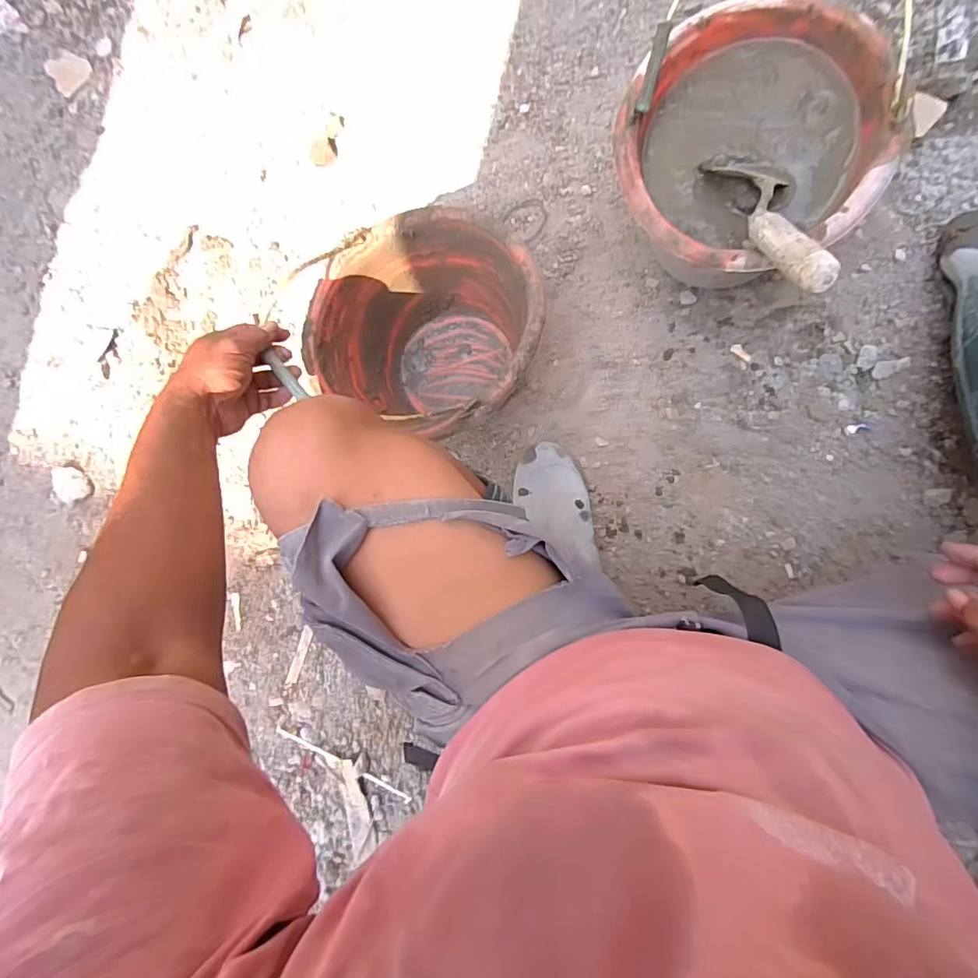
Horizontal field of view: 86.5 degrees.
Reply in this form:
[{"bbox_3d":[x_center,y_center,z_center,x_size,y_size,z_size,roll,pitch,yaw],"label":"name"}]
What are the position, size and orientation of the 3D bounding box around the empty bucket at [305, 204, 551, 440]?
[{"bbox_3d":[-0.062,-0.200,0.698,0.268,0.217,0.248,-1,87,12],"label":"empty bucket"}]

